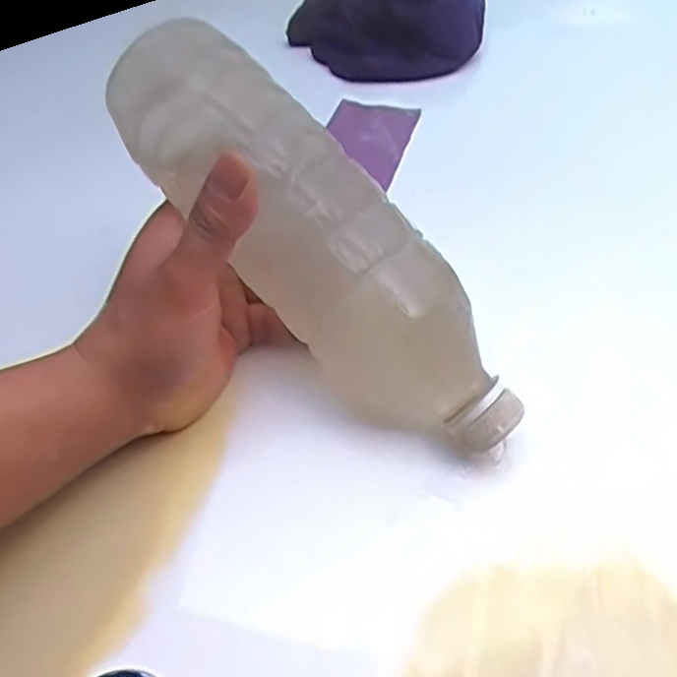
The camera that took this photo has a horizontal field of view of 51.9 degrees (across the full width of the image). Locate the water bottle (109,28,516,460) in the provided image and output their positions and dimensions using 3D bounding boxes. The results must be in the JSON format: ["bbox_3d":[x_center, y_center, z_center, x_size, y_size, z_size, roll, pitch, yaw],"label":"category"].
[{"bbox_3d":[-0.012,-0.039,0.298,0.222,0.064,0.053,48,55,5],"label":"water bottle"}]

